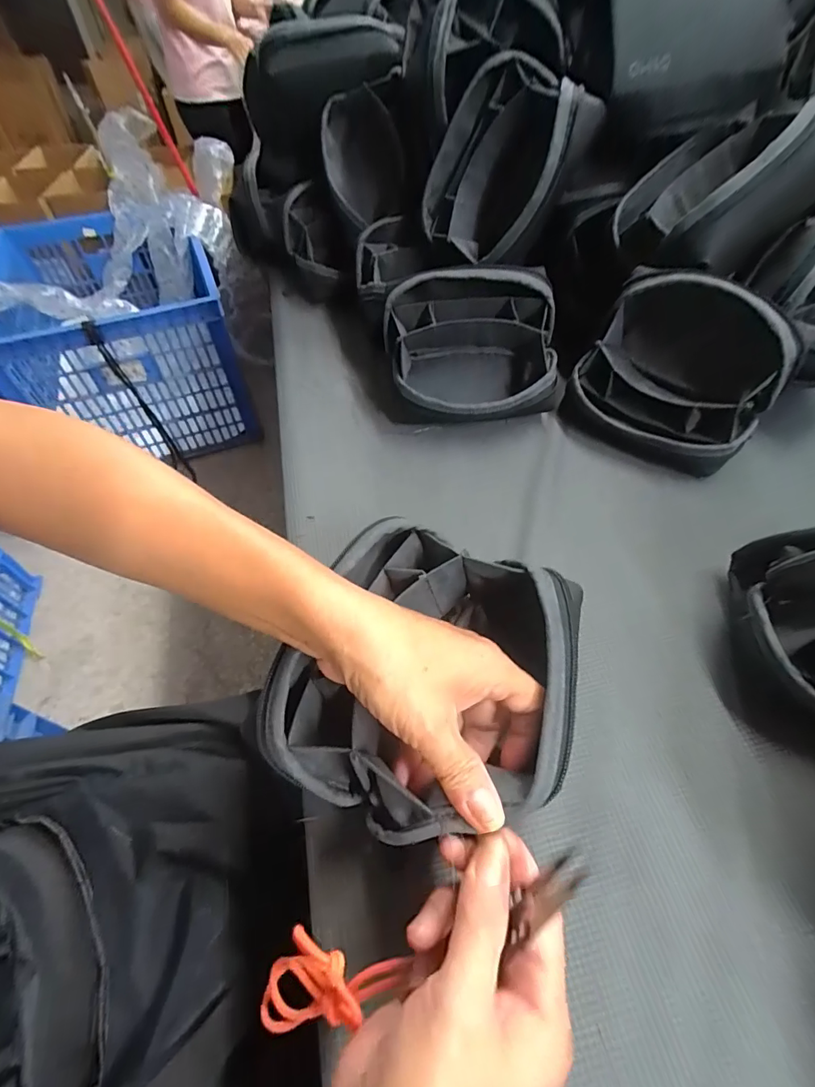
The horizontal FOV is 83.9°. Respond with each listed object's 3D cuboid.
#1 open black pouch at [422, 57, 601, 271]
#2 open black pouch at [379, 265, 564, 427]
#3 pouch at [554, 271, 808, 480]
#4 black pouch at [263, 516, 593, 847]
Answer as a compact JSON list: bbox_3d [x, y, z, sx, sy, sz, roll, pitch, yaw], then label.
[{"bbox_3d":[0.088,-0.344,0.441,0.080,0.181,0.137,-4,46,-43],"label":"open black pouch"},{"bbox_3d":[0.064,-0.177,0.438,0.173,0.117,0.108,-3,54,-2],"label":"open black pouch"},{"bbox_3d":[0.239,-0.157,0.412,0.093,0.130,0.165,-33,60,-22],"label":"pouch"},{"bbox_3d":[0.015,0.070,0.249,0.142,0.060,0.158,20,56,14],"label":"black pouch"}]

